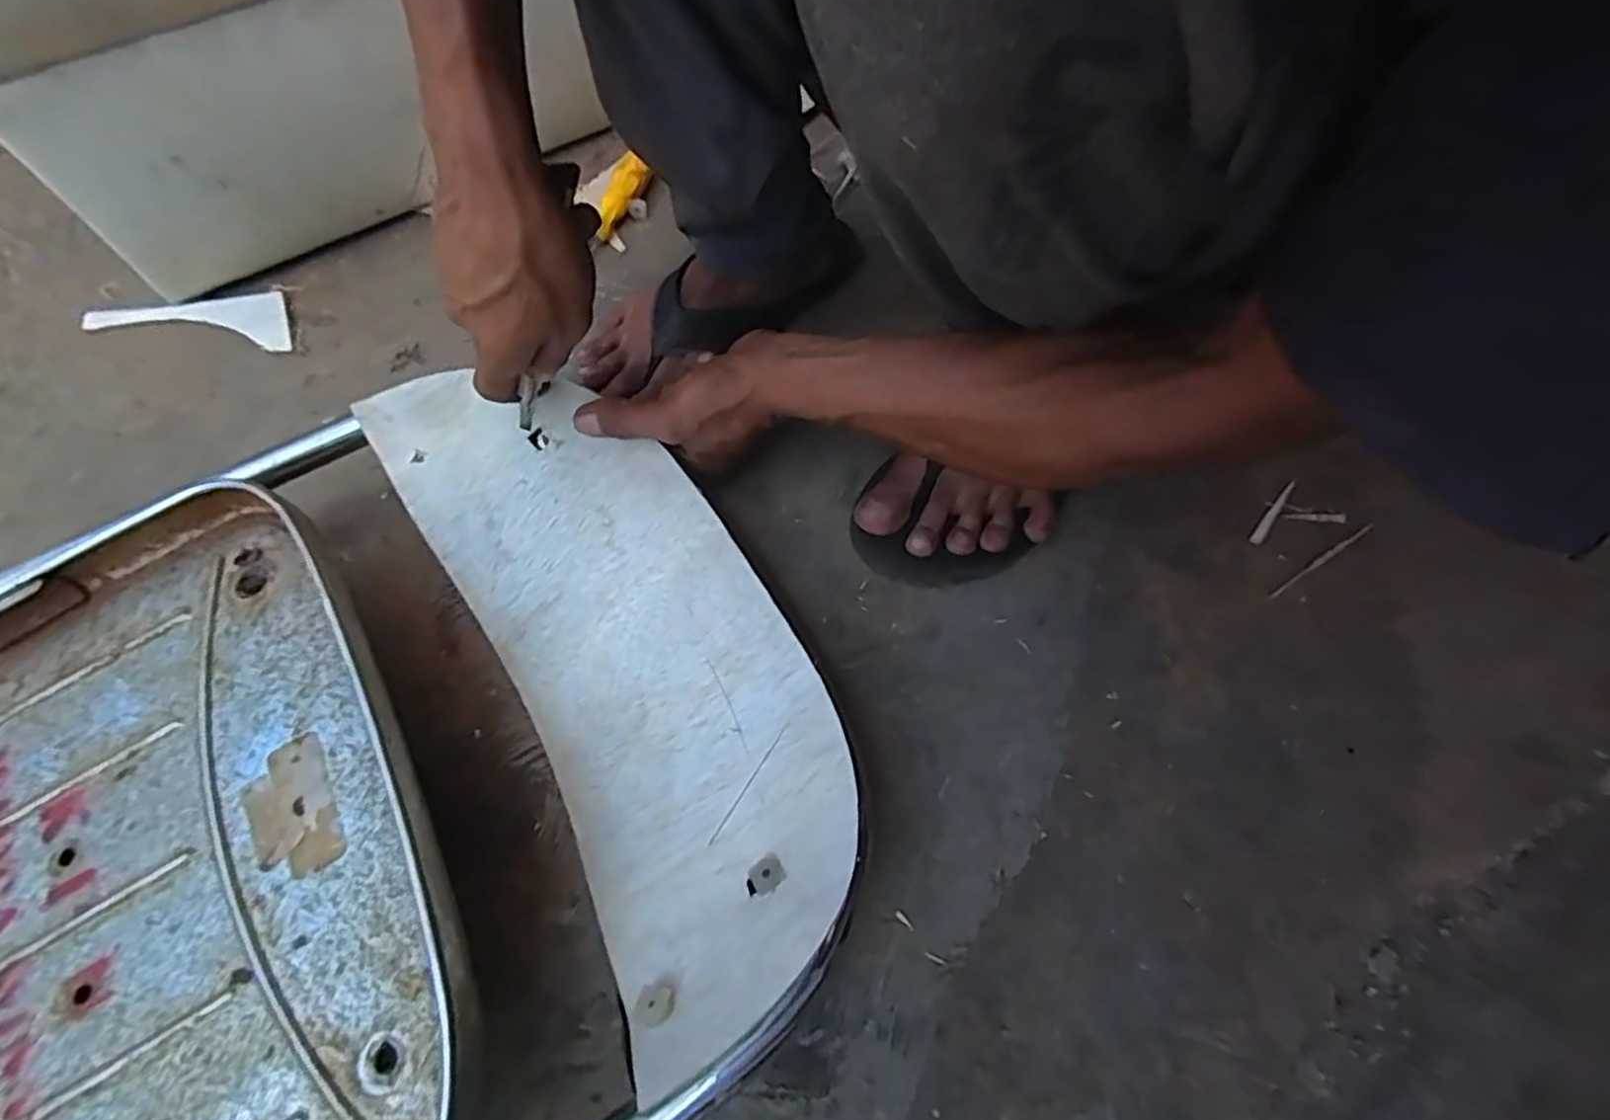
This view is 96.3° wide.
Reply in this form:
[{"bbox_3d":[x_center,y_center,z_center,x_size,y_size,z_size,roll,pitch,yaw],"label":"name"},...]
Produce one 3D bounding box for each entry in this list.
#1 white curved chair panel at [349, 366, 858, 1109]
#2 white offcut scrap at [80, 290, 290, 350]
[{"bbox_3d":[-0.096,0.042,0.411,0.155,0.072,0.390,-29,67,-16],"label":"white curved chair panel"},{"bbox_3d":[-0.497,-0.204,0.592,0.165,0.008,0.055,7,63,2],"label":"white offcut scrap"}]

